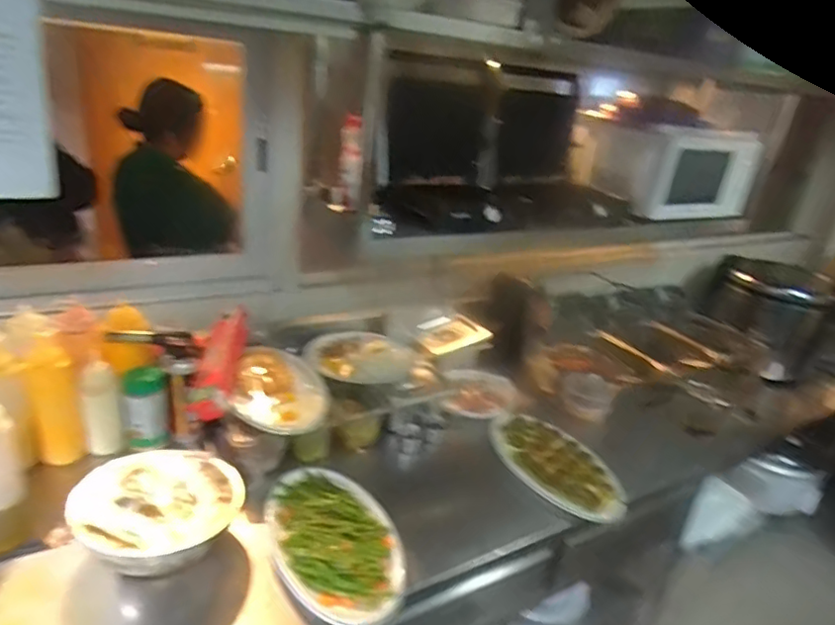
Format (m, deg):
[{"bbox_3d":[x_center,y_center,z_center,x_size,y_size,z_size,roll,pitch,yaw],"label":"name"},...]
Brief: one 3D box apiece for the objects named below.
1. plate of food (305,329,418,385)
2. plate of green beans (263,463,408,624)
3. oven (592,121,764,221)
[{"bbox_3d":[-0.134,0.105,1.344,0.220,0.067,0.185,-6,26,-27],"label":"plate of food"},{"bbox_3d":[-0.145,0.358,0.942,0.201,0.048,0.339,-7,26,-30],"label":"plate of green beans"},{"bbox_3d":[0.762,-0.437,1.715,0.464,0.235,0.300,-10,27,-33],"label":"oven"}]

